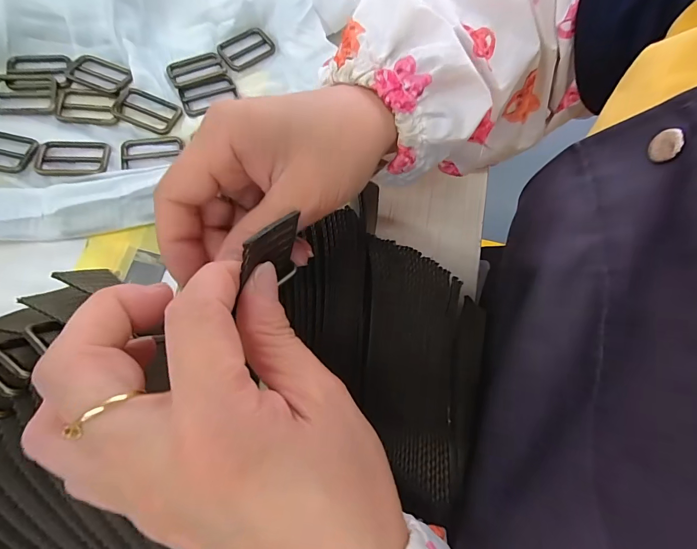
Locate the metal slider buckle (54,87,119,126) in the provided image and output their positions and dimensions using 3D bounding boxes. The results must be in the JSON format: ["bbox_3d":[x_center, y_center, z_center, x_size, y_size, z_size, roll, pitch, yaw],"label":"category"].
[{"bbox_3d":[-0.194,-0.125,0.269,0.044,0.005,0.030,1,71,-8],"label":"metal slider buckle"}]

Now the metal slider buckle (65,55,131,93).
[{"bbox_3d":[-0.190,-0.153,0.277,0.047,0.005,0.028,20,69,-2],"label":"metal slider buckle"}]

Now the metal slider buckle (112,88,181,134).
[{"bbox_3d":[-0.152,-0.123,0.273,0.047,0.004,0.029,19,69,-4],"label":"metal slider buckle"}]

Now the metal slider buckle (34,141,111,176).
[{"bbox_3d":[-0.193,-0.081,0.253,0.045,0.004,0.031,1,65,-10],"label":"metal slider buckle"}]

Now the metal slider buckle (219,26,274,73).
[{"bbox_3d":[-0.085,-0.186,0.299,0.043,0.005,0.028,-37,90,-14],"label":"metal slider buckle"}]

